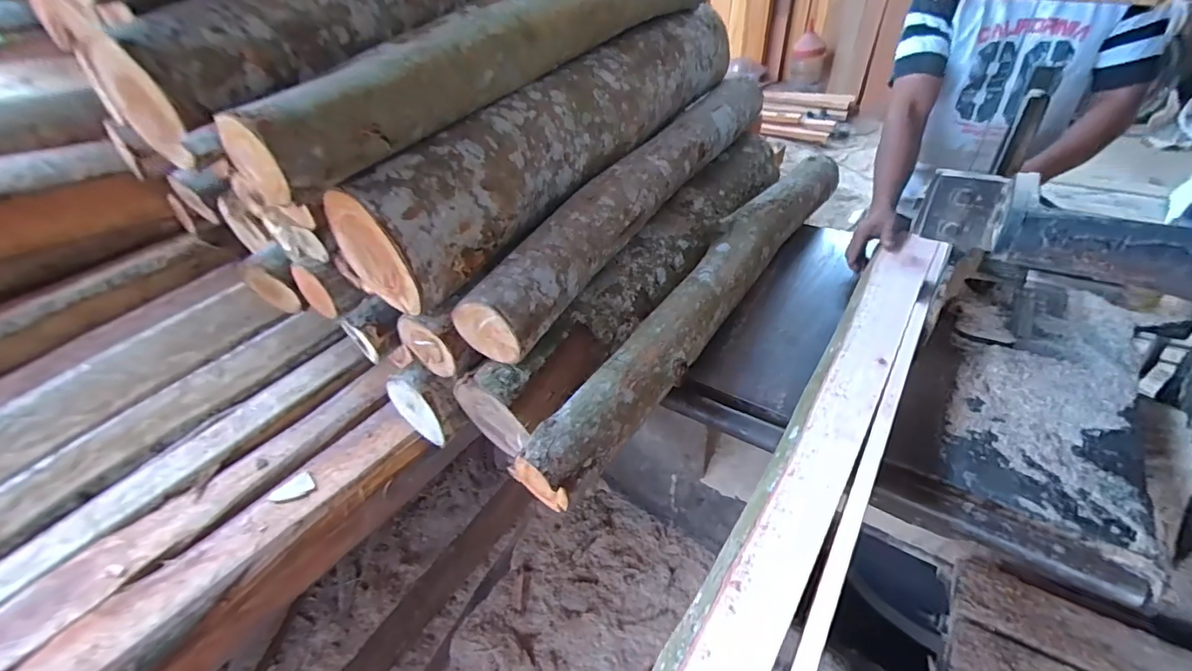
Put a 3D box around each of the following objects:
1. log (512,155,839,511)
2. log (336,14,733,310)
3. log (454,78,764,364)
[{"bbox_3d":[0.255,-0.114,1.034,0.123,0.097,1.122,24,50,30],"label":"log"},{"bbox_3d":[-0.038,-0.449,1.079,0.178,0.222,1.068,22,49,29],"label":"log"},{"bbox_3d":[0.126,-0.325,1.103,0.113,0.134,1.061,22,49,29],"label":"log"}]

